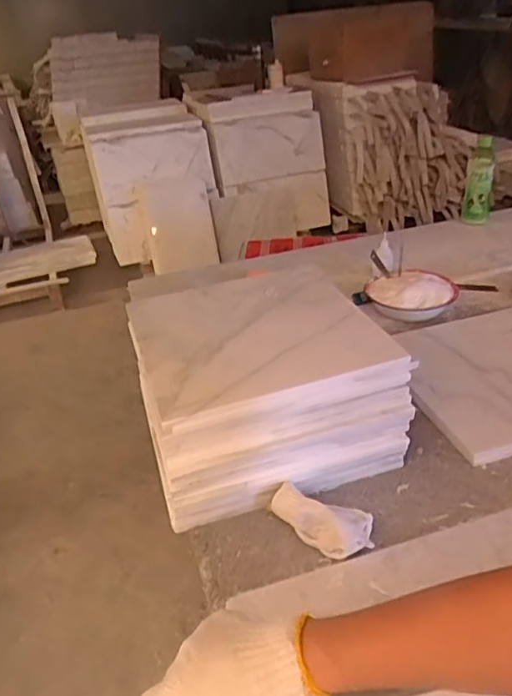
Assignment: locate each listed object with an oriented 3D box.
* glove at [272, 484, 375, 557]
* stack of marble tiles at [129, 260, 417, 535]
[{"bbox_3d":[0.074,0.188,0.630,0.120,0.044,0.058,19,41,35],"label":"glove"},{"bbox_3d":[0.006,0.037,0.773,0.306,0.158,0.320,-13,33,-10],"label":"stack of marble tiles"}]

